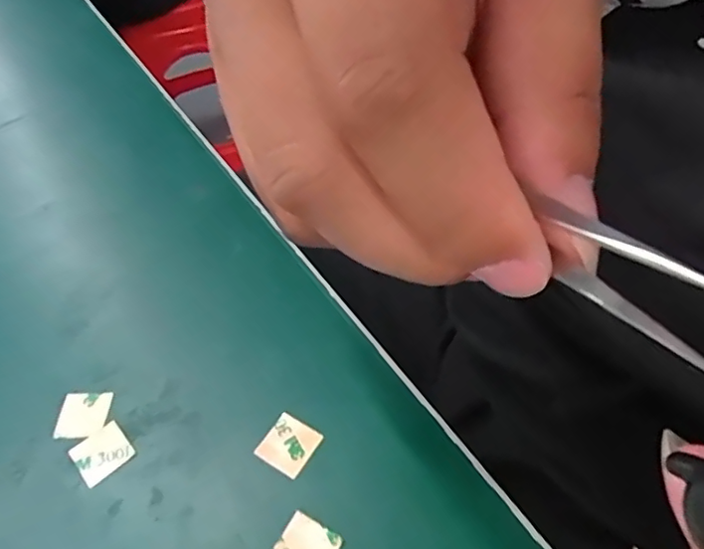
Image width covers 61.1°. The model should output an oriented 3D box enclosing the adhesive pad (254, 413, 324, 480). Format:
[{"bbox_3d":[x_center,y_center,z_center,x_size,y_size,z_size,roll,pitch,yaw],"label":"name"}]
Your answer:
[{"bbox_3d":[-0.019,0.050,0.177,0.016,0.004,0.016,25,58,22],"label":"adhesive pad"}]

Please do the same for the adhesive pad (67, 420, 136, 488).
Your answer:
[{"bbox_3d":[-0.075,0.053,0.178,0.016,0.004,0.015,-36,55,-22],"label":"adhesive pad"}]

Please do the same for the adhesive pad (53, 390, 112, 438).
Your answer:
[{"bbox_3d":[-0.085,0.044,0.189,0.015,0.004,0.016,-3,47,0],"label":"adhesive pad"}]

